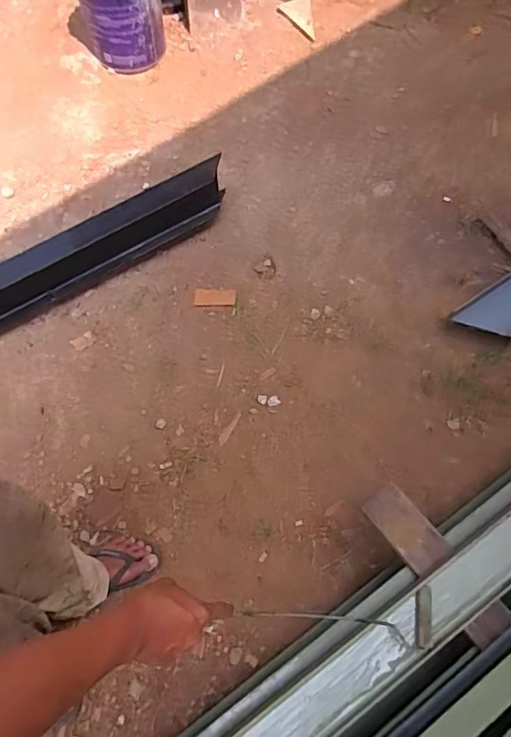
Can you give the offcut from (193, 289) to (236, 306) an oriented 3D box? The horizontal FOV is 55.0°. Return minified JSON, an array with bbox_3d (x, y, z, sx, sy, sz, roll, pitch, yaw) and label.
[{"bbox_3d":[-0.120,-0.207,1.435,0.121,0.014,0.051,1,69,4],"label":"offcut"}]

